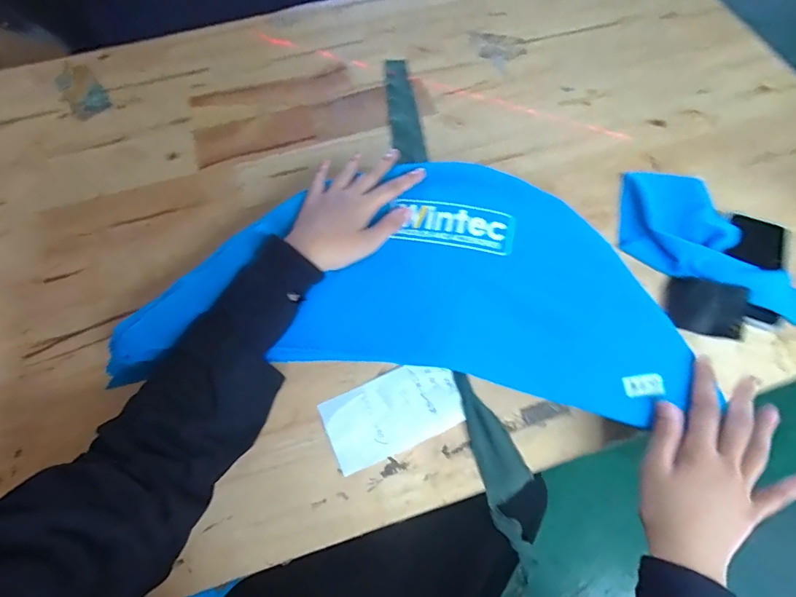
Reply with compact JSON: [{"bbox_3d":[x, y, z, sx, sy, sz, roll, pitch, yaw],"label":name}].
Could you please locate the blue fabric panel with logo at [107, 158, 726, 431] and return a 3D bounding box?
[{"bbox_3d":[0.006,-0.010,0.453,0.519,0.095,0.252,2,65,1],"label":"blue fabric panel with logo"}]

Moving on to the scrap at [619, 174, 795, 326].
[{"bbox_3d":[0.394,-0.071,0.514,0.259,0.025,0.152,27,68,14],"label":"scrap"}]

